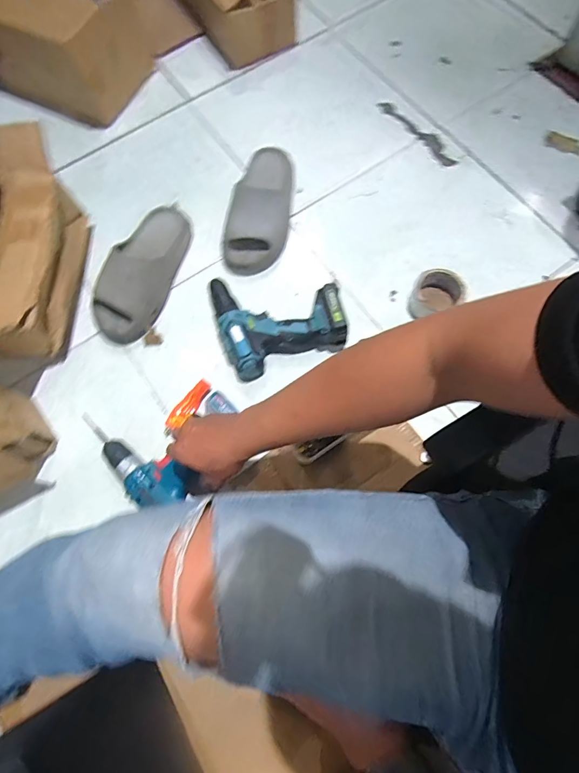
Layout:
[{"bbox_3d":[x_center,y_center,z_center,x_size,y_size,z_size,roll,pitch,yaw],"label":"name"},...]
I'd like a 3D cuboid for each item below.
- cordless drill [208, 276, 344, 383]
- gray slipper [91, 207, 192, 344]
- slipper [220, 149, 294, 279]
[{"bbox_3d":[-0.022,-0.118,0.714,0.216,0.080,0.224,-19,73,-4],"label":"cordless drill"},{"bbox_3d":[-0.278,-0.222,0.759,0.116,0.079,0.290,13,73,6],"label":"gray slipper"},{"bbox_3d":[-0.050,-0.346,0.789,0.114,0.077,0.275,14,74,6],"label":"slipper"}]

